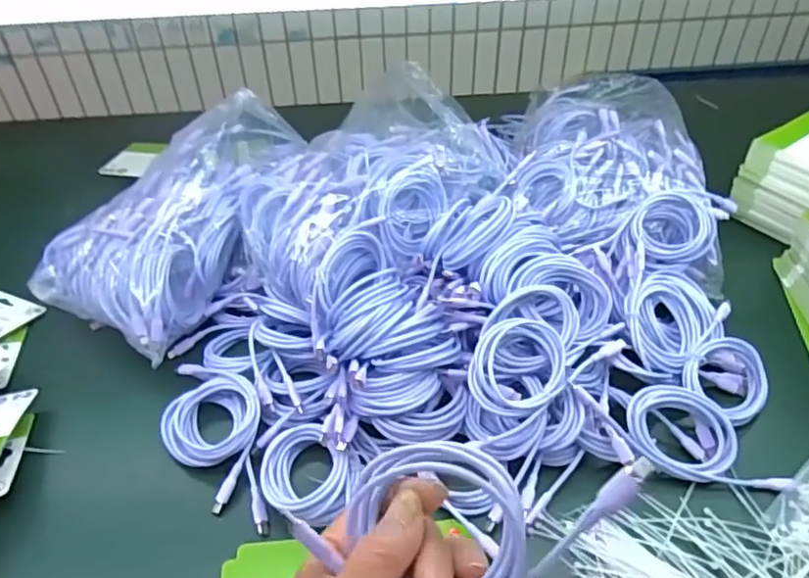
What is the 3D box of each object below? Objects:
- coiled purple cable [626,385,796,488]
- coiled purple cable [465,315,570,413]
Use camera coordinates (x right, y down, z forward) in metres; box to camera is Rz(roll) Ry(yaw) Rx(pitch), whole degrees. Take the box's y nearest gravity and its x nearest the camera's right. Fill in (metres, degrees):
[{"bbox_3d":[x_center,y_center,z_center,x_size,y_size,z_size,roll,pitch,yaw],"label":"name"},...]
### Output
[{"bbox_3d":[0.248,0.120,0.485,0.120,0.034,0.070,4,40,7],"label":"coiled purple cable"},{"bbox_3d":[0.096,0.064,0.493,0.078,0.013,0.084,1,74,-5],"label":"coiled purple cable"}]

